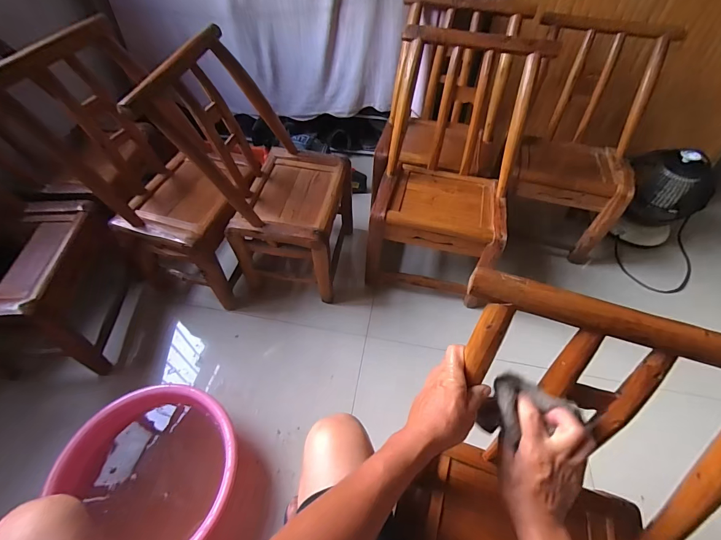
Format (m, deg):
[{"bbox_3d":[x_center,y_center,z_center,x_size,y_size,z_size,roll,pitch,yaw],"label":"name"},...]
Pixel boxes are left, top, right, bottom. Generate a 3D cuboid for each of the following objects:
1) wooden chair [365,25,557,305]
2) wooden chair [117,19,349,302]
[{"bbox_3d":[0.241,-0.254,0.972,0.349,0.600,0.396,15,55,9],"label":"wooden chair"},{"bbox_3d":[-0.257,-0.257,0.984,0.417,0.576,0.386,9,54,5],"label":"wooden chair"}]

